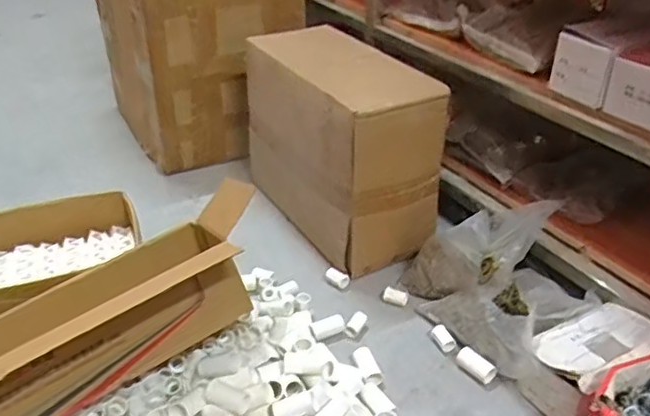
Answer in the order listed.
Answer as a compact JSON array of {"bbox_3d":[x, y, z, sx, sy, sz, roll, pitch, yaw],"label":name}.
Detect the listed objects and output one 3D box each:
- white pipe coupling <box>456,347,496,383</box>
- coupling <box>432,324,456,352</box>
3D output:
[{"bbox_3d":[0.236,0.248,0.964,0.026,0.029,0.069,-21,38,-29],"label":"white pipe coupling"},{"bbox_3d":[0.197,0.215,1.020,0.029,0.023,0.048,-14,35,-20],"label":"coupling"}]

